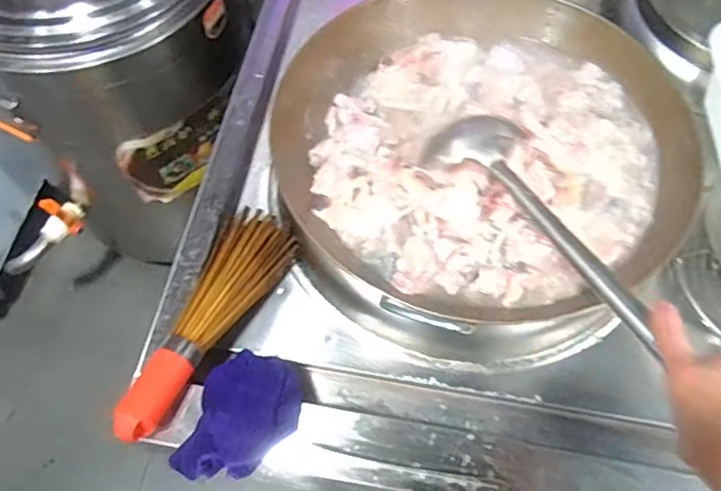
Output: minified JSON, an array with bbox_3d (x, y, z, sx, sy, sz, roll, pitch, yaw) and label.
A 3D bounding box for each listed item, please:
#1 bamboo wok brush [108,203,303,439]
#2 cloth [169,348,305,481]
[{"bbox_3d":[-0.185,0.085,0.706,0.091,0.085,0.304,22,64,11],"label":"bamboo wok brush"},{"bbox_3d":[-0.130,0.185,0.641,0.115,0.050,0.143,18,64,9],"label":"cloth"}]

